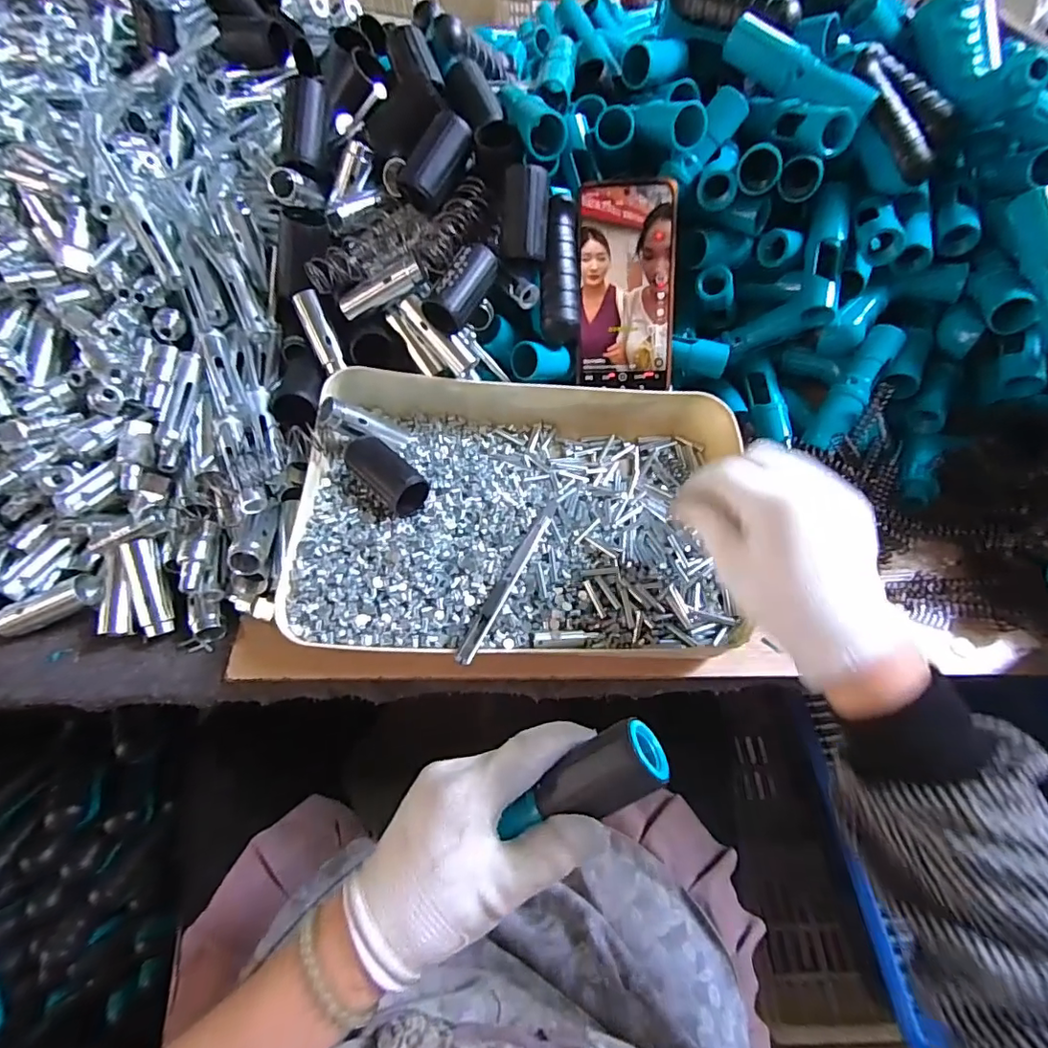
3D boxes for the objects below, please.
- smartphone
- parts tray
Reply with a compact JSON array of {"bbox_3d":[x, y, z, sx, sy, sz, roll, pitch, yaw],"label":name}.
[{"bbox_3d":[0.083,-0.190,0.436,0.076,0.155,0.004,0,13,5],"label":"smartphone"},{"bbox_3d":[0.003,-0.019,0.410,0.329,0.061,0.240,1,57,-1],"label":"parts tray"}]

